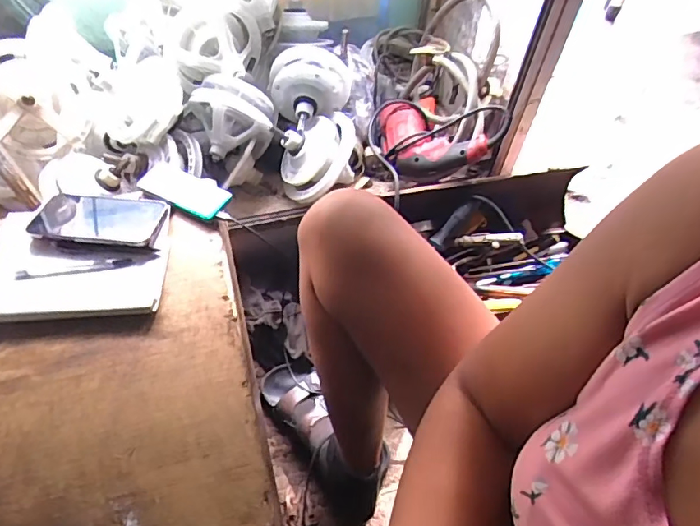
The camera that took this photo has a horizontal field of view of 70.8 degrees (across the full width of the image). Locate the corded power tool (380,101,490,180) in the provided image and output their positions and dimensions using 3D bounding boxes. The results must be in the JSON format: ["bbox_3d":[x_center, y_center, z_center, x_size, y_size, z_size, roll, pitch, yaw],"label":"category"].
[{"bbox_3d":[0.129,-0.200,0.873,0.221,0.080,0.117,39,88,33],"label":"corded power tool"}]

